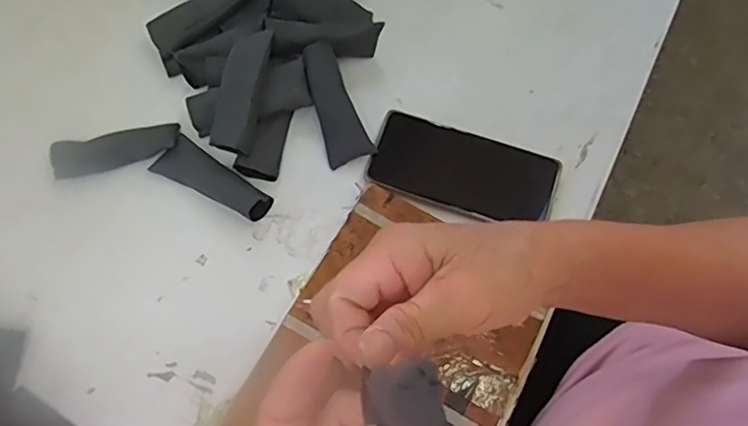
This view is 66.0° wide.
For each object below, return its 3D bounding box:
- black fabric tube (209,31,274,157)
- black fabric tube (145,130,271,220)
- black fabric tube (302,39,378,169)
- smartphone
[{"bbox_3d":[-0.109,-0.101,0.478,0.035,0.015,0.103,11,83,2],"label":"black fabric tube"},{"bbox_3d":[-0.135,-0.029,0.487,0.105,0.017,0.038,30,70,10],"label":"black fabric tube"},{"bbox_3d":[-0.035,-0.097,0.505,0.038,0.014,0.107,-19,92,-9],"label":"black fabric tube"},{"bbox_3d":[0.078,-0.036,0.505,0.157,0.013,0.075,17,68,5],"label":"smartphone"}]

